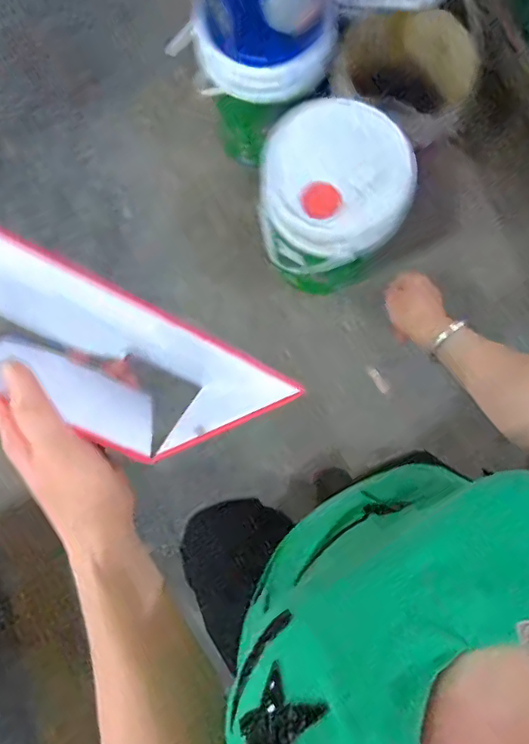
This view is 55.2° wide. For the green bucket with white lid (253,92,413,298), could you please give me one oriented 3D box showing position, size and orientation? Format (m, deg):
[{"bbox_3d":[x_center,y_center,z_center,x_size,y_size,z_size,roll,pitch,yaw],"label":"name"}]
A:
[{"bbox_3d":[0.152,-0.385,1.165,0.303,0.331,0.300,0,78,-2],"label":"green bucket with white lid"}]

